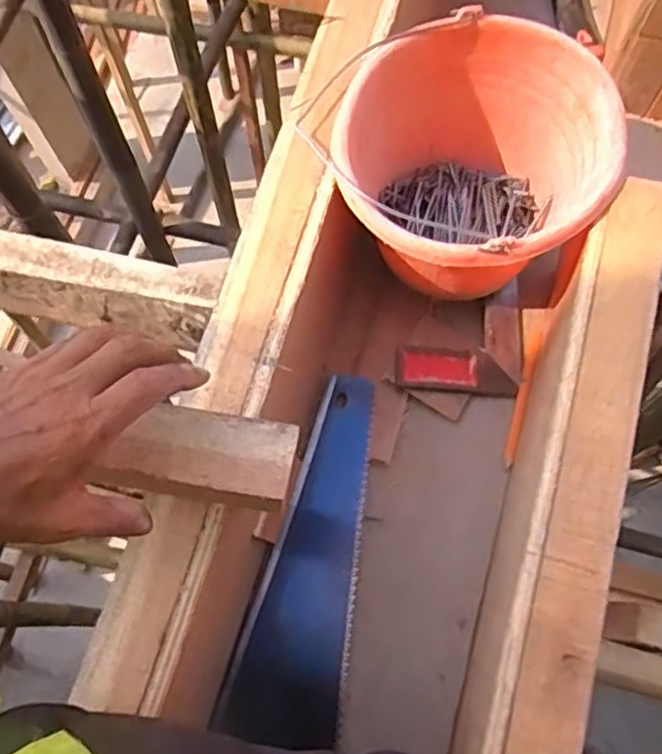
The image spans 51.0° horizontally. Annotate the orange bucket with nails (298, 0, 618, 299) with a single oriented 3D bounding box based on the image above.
[{"bbox_3d":[0.127,-0.176,0.664,0.260,0.208,0.235,-38,75,-11],"label":"orange bucket with nails"}]

